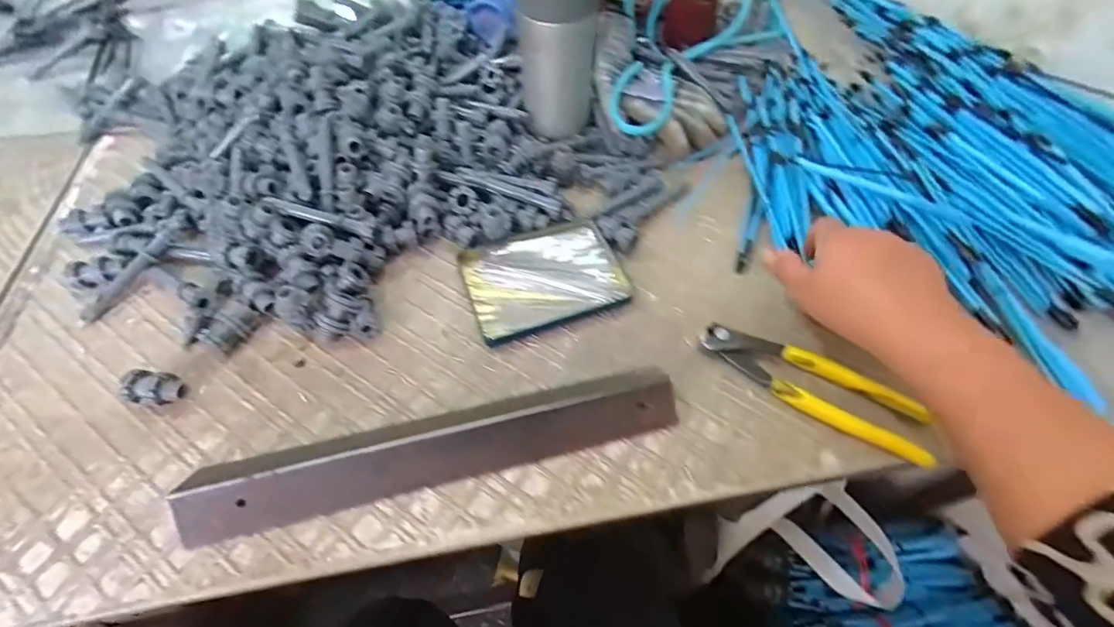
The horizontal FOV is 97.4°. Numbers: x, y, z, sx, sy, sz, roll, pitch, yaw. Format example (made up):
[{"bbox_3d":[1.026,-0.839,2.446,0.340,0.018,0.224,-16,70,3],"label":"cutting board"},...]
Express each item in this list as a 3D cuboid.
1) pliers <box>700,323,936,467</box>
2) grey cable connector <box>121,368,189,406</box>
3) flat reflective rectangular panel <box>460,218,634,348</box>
[{"bbox_3d":[0.184,0.049,0.353,0.158,0.012,0.045,29,61,19],"label":"pliers"},{"bbox_3d":[-0.282,0.053,0.342,0.035,0.022,0.019,4,56,4],"label":"grey cable connector"},{"bbox_3d":[-0.011,-0.030,0.416,0.126,0.017,0.098,-18,57,-11],"label":"flat reflective rectangular panel"}]

